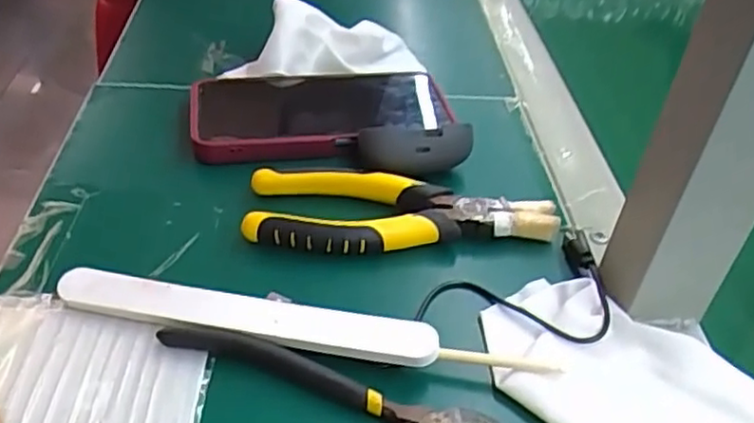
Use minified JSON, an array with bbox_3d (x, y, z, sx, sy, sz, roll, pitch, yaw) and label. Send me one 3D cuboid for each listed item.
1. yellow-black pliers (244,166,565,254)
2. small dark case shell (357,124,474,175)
[{"bbox_3d":[0.014,0.002,0.377,0.165,0.018,0.054,4,39,-1],"label":"yellow-black pliers"},{"bbox_3d":[0.023,-0.036,0.413,0.067,0.034,0.016,3,40,-2],"label":"small dark case shell"}]

